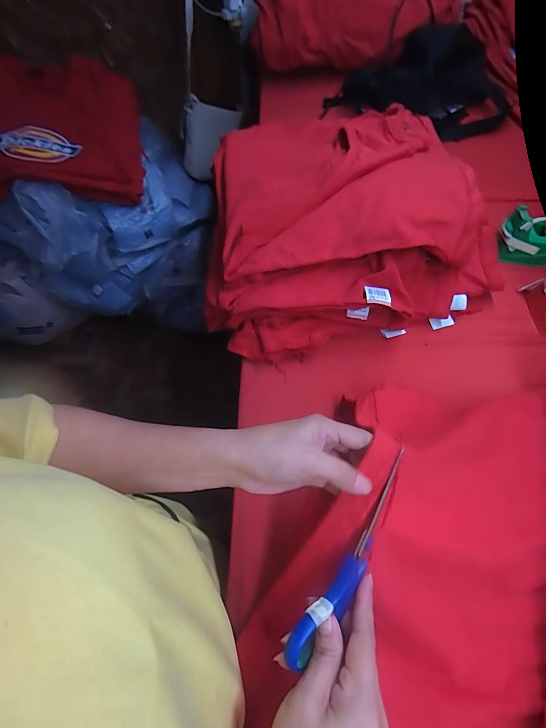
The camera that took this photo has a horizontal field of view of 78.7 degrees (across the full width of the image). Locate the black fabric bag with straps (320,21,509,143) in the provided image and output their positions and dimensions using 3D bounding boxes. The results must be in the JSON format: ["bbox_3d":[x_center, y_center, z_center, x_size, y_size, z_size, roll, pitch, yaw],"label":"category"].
[{"bbox_3d":[0.352,-0.623,0.745,0.373,0.110,0.257,-21,64,-13],"label":"black fabric bag with straps"}]

